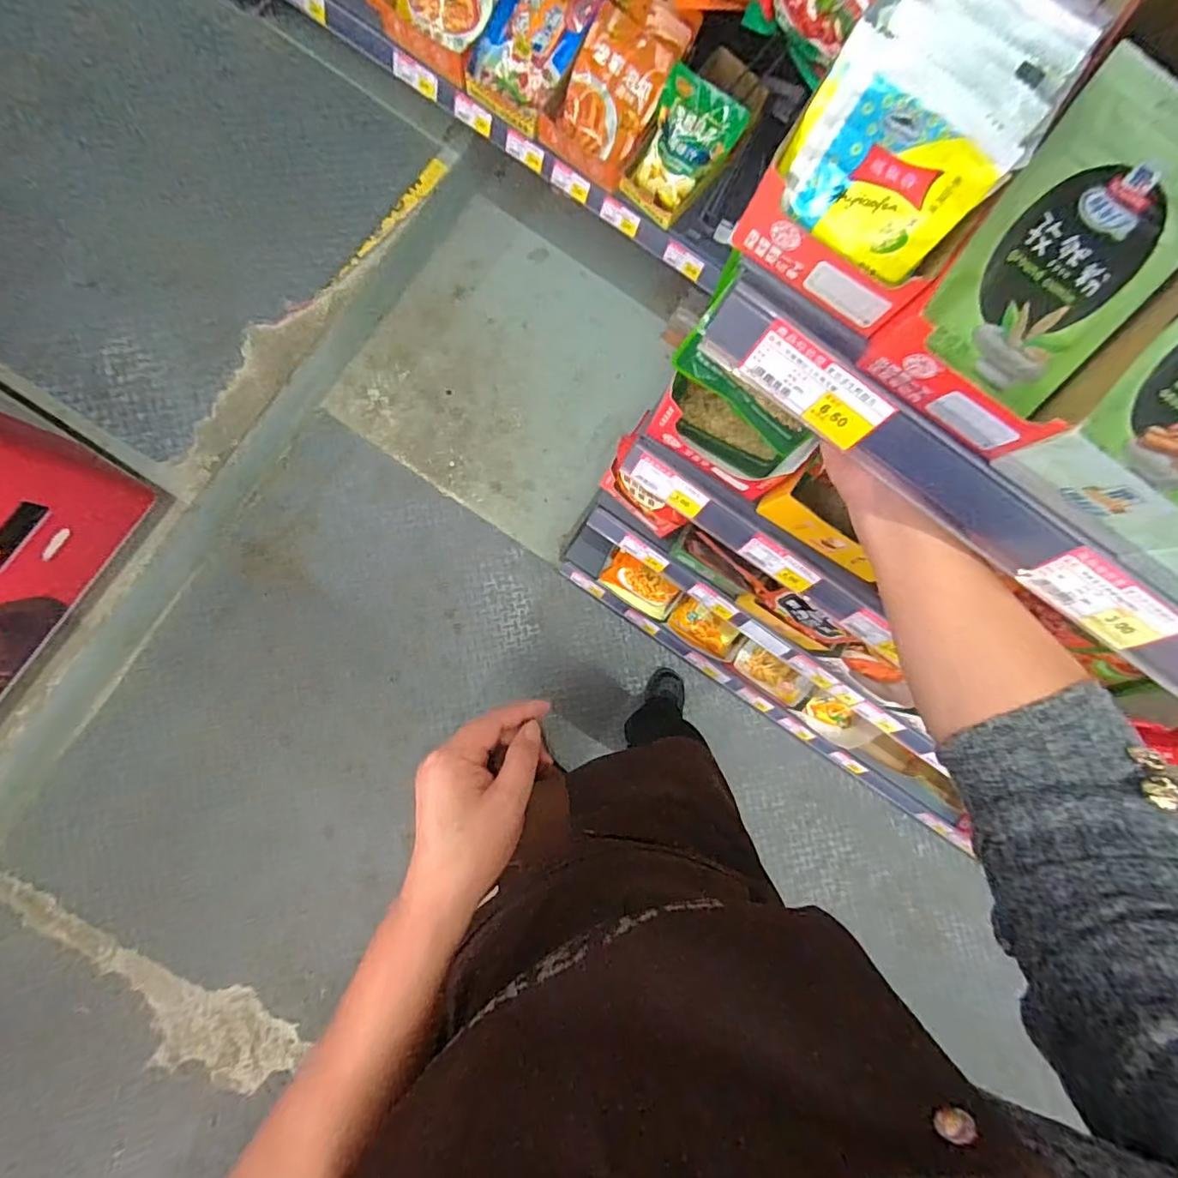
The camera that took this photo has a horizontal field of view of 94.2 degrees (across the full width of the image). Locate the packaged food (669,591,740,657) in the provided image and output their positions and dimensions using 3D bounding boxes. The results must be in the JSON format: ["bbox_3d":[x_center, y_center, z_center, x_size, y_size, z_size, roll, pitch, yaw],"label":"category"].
[{"bbox_3d":[0.237,0.083,1.134,0.149,0.063,0.074,31,84,-3],"label":"packaged food"}]

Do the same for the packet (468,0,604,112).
[{"bbox_3d":[-0.084,-0.995,0.952,0.183,0.020,0.243,37,113,5],"label":"packet"}]

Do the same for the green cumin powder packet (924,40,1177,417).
[{"bbox_3d":[0.206,-0.146,0.236,0.081,0.007,0.112,31,116,-4],"label":"green cumin powder packet"}]

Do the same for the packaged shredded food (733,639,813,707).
[{"bbox_3d":[0.373,0.174,1.137,0.165,0.040,0.074,33,83,-3],"label":"packaged shredded food"}]

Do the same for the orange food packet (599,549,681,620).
[{"bbox_3d":[0.107,-0.014,1.108,0.148,0.045,0.097,30,120,-10],"label":"orange food packet"}]

